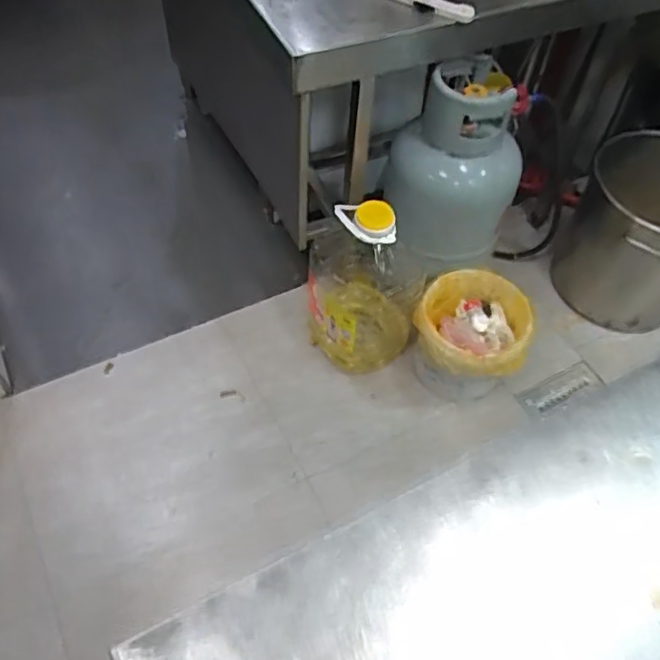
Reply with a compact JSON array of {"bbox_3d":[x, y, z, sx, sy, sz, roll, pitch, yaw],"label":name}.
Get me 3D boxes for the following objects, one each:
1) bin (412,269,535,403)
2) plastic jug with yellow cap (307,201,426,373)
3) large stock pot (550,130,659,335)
[{"bbox_3d":[0.347,0.029,1.595,0.266,0.267,0.287,12,53,5],"label":"bin"},{"bbox_3d":[0.081,-0.102,1.538,0.277,0.478,0.254,12,53,5],"label":"plastic jug with yellow cap"},{"bbox_3d":[0.862,-0.262,1.700,0.379,0.407,0.375,2,53,-3],"label":"large stock pot"}]

